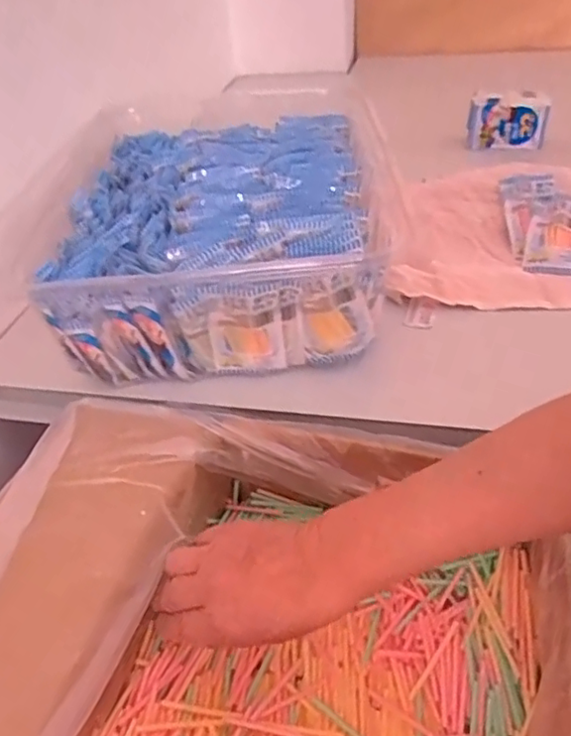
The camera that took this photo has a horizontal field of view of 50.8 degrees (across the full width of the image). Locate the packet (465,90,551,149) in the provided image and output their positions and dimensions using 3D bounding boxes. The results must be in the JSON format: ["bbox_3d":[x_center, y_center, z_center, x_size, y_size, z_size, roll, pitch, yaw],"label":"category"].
[{"bbox_3d":[0.326,-0.360,0.889,0.109,0.087,0.029,12,43,19],"label":"packet"}]

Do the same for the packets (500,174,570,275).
[{"bbox_3d":[0.291,-0.159,0.667,0.085,0.017,0.134,-2,64,8],"label":"packets"}]

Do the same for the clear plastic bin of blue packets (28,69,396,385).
[{"bbox_3d":[-0.067,-0.174,0.675,0.331,0.106,0.438,-4,41,3],"label":"clear plastic bin of blue packets"}]

